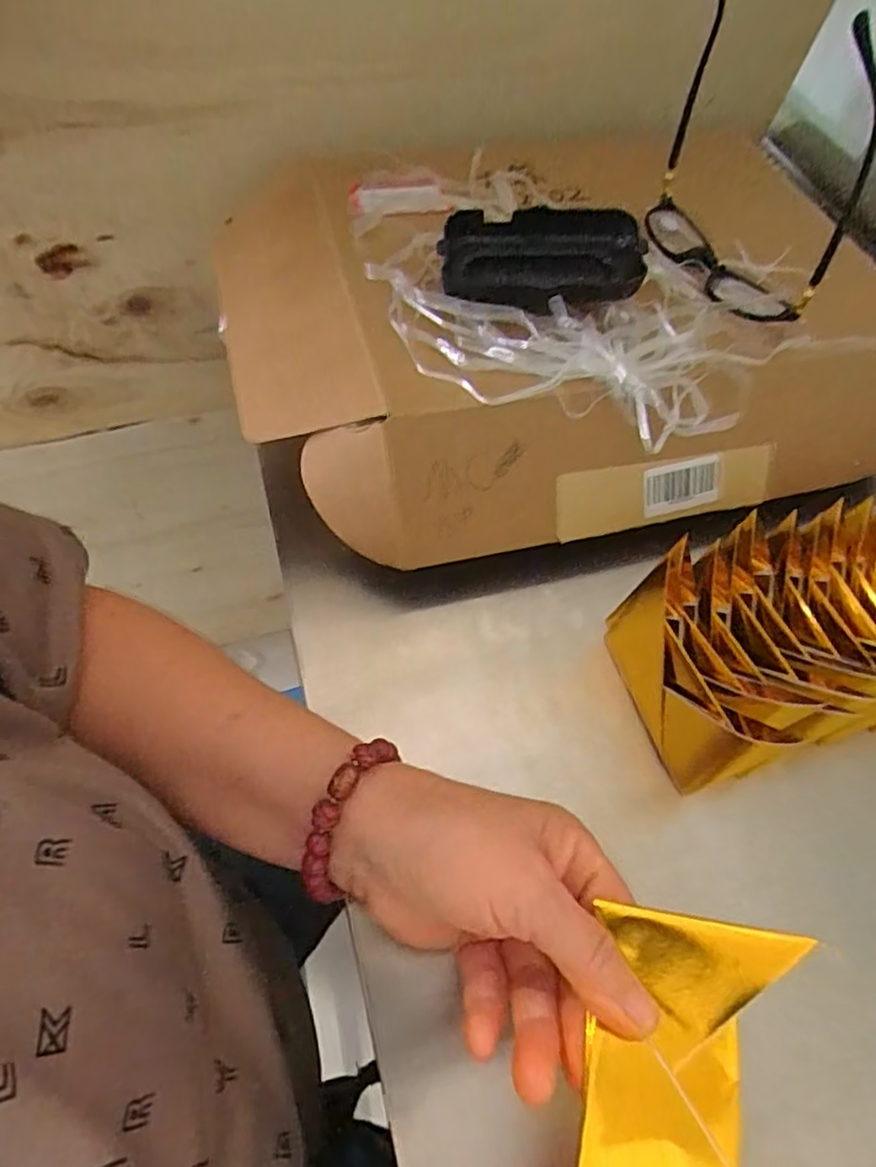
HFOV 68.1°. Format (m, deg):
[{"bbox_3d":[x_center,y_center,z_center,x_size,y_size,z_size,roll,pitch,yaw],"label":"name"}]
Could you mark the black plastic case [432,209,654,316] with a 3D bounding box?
[{"bbox_3d":[0.059,-0.188,0.367,0.110,0.025,0.048,-3,59,-6],"label":"black plastic case"}]

